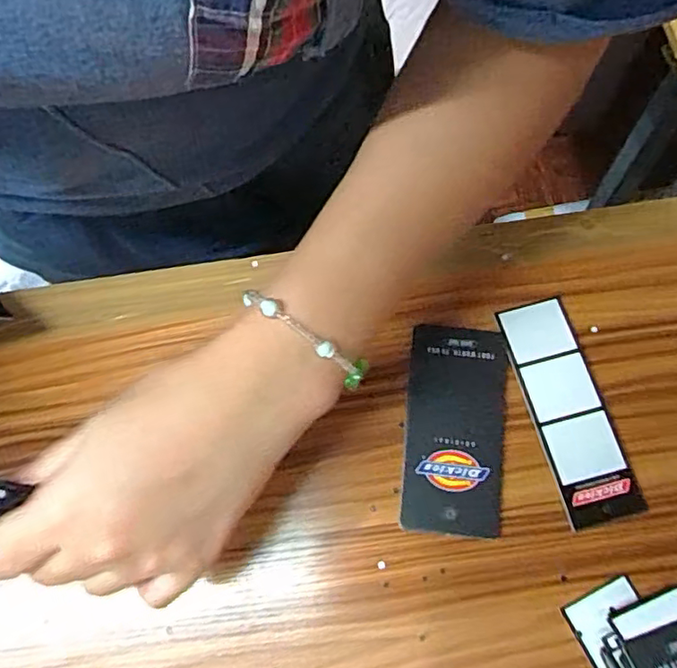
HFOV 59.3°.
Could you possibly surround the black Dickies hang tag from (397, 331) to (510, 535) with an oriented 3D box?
[{"bbox_3d":[0.061,0.049,0.315,0.051,0.004,0.107,6,74,2],"label":"black Dickies hang tag"}]

